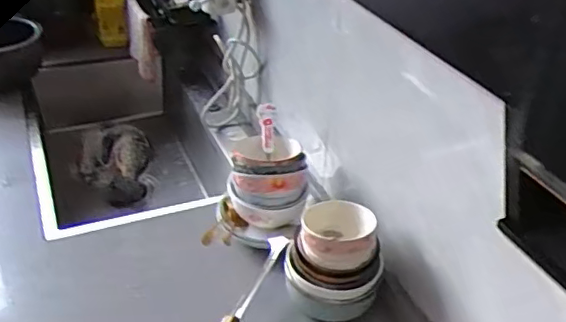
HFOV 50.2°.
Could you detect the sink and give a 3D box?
[{"bbox_3d":[-0.402,-0.031,1.510,0.403,0.227,0.842,-11,36,-19],"label":"sink"}]

